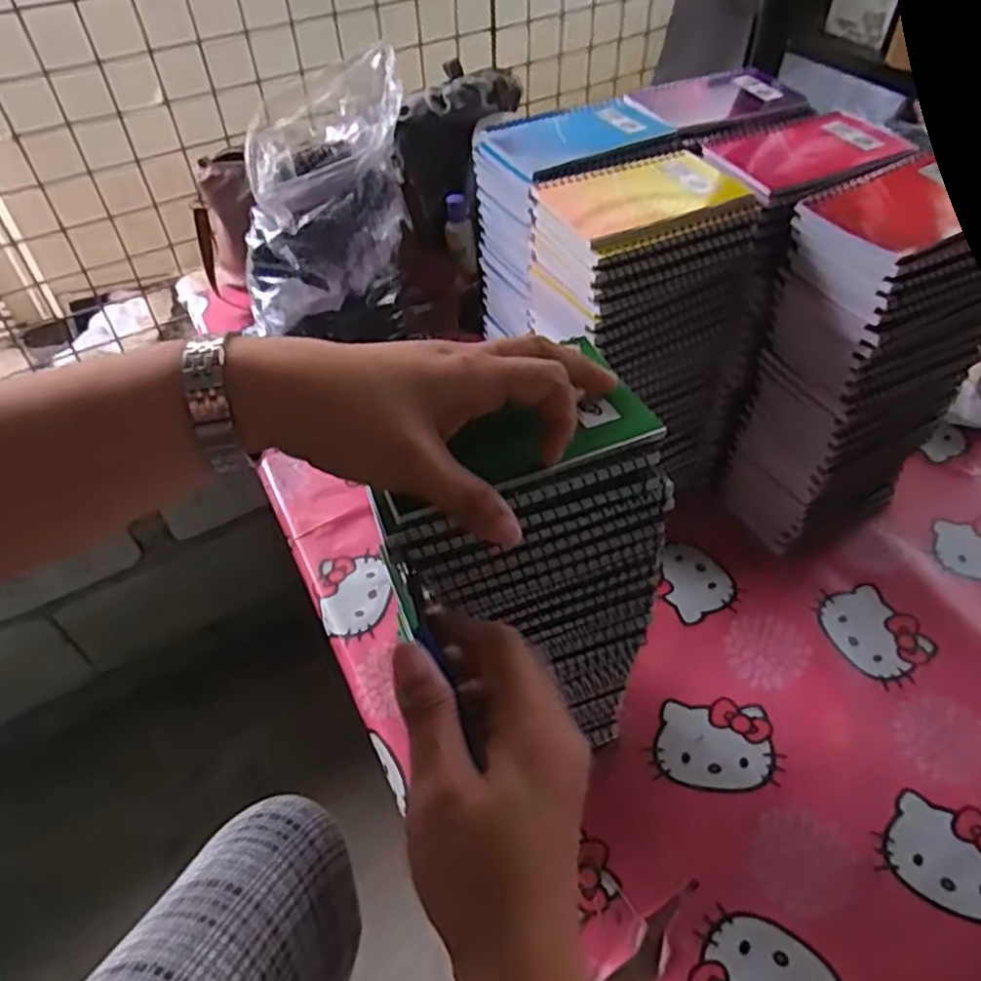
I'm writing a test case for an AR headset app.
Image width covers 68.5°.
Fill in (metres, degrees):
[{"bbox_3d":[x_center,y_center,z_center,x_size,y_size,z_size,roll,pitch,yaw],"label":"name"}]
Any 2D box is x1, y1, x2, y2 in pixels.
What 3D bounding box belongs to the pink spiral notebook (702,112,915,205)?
[{"bbox_3d":[0.235,-0.259,0.547,0.144,0.011,0.096,-21,50,-14],"label":"pink spiral notebook"}]

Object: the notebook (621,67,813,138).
[{"bbox_3d":[0.197,-0.332,0.612,0.144,0.008,0.097,-15,49,-9],"label":"notebook"}]

